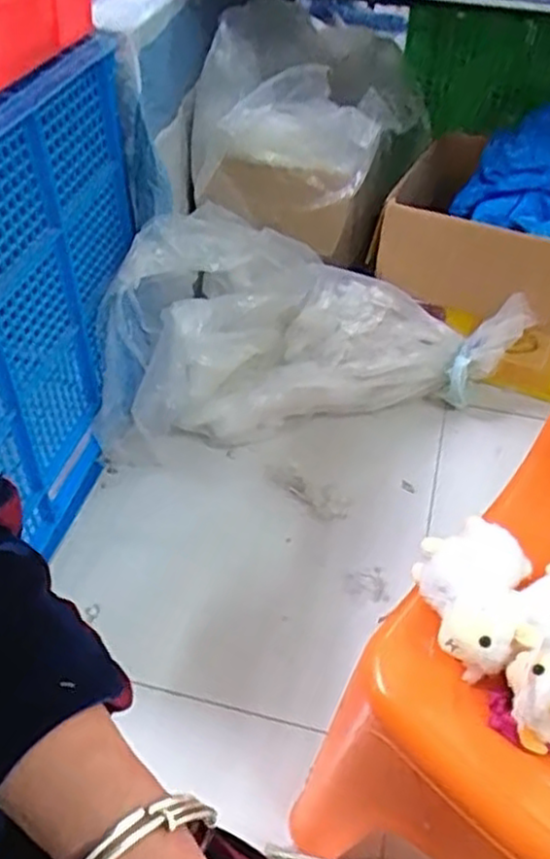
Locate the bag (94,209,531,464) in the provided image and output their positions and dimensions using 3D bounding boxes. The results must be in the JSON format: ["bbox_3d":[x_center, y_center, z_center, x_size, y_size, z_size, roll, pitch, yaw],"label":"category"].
[{"bbox_3d":[0.043,-0.163,1.133,0.639,0.314,0.243,-5,45,-5],"label":"bag"}]

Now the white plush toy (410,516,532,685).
[{"bbox_3d":[0.149,0.118,0.565,0.083,0.041,0.125,17,47,16],"label":"white plush toy"}]

